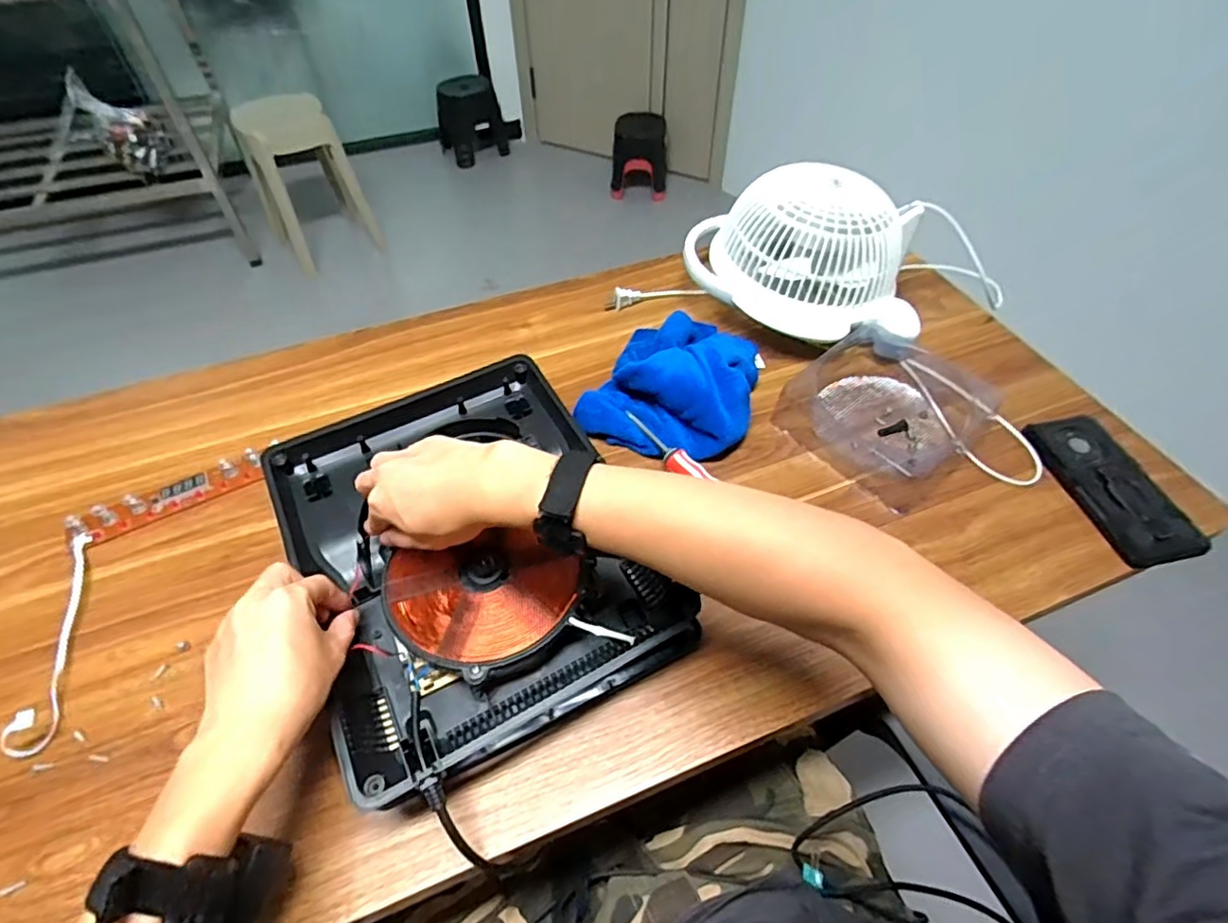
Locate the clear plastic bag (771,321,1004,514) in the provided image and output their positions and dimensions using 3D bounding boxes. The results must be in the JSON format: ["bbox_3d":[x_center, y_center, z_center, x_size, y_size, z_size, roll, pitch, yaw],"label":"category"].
[{"bbox_3d":[0.284,-0.056,0.649,0.193,0.040,0.174,-38,60,-26],"label":"clear plastic bag"}]

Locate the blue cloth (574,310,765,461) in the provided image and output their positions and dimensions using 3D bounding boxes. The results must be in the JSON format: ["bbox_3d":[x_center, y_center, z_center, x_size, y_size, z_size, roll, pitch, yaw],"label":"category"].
[{"bbox_3d":[0.068,-0.096,0.654,0.166,0.072,0.188,12,53,10],"label":"blue cloth"}]

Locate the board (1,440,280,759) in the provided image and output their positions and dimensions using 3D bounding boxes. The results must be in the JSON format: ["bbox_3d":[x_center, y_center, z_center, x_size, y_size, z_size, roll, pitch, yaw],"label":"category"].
[{"bbox_3d":[-0.444,0.085,0.540,0.127,0.033,0.299,12,53,10],"label":"board"}]

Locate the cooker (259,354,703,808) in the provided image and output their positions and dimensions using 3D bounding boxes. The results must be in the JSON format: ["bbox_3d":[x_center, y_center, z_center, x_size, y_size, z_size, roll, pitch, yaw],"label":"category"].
[{"bbox_3d":[-0.128,0.061,0.541,0.274,0.055,0.354,-24,55,-18],"label":"cooker"}]

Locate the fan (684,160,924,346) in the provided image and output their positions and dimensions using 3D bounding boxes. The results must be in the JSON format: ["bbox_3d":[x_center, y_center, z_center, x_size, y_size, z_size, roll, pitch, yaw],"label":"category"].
[{"bbox_3d":[0.220,-0.236,0.718,0.262,0.139,0.190,4,52,4],"label":"fan"}]

